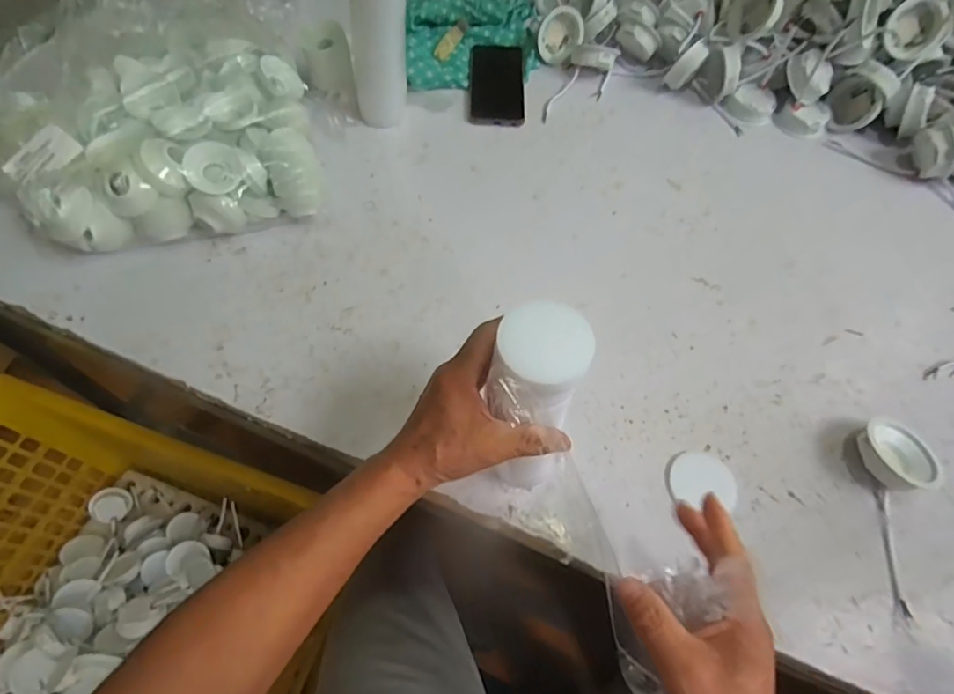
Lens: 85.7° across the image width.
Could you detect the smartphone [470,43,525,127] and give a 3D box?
[{"bbox_3d":[0.029,-0.374,0.728,0.074,0.011,0.173,1,61,-3],"label":"smartphone"}]

